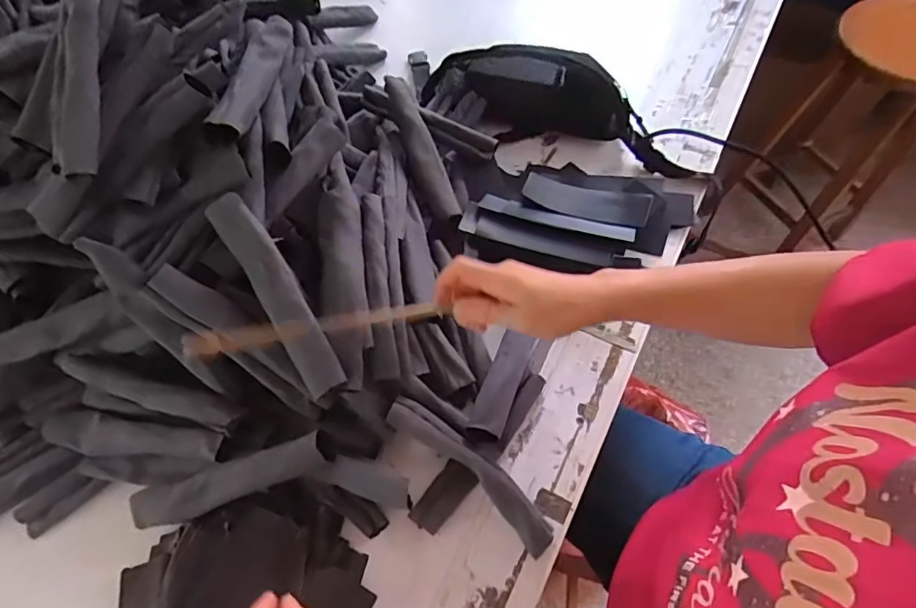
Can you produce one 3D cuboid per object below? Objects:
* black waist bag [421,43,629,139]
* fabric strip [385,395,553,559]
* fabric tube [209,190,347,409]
[{"bbox_3d":[0.089,-0.293,0.710,0.279,0.081,0.093,7,61,6],"label":"black waist bag"},{"bbox_3d":[0.012,0.150,0.467,0.182,0.018,0.034,40,69,8],"label":"fabric strip"},{"bbox_3d":[-0.152,-0.007,0.439,0.035,0.015,0.192,-29,91,-13],"label":"fabric tube"}]

